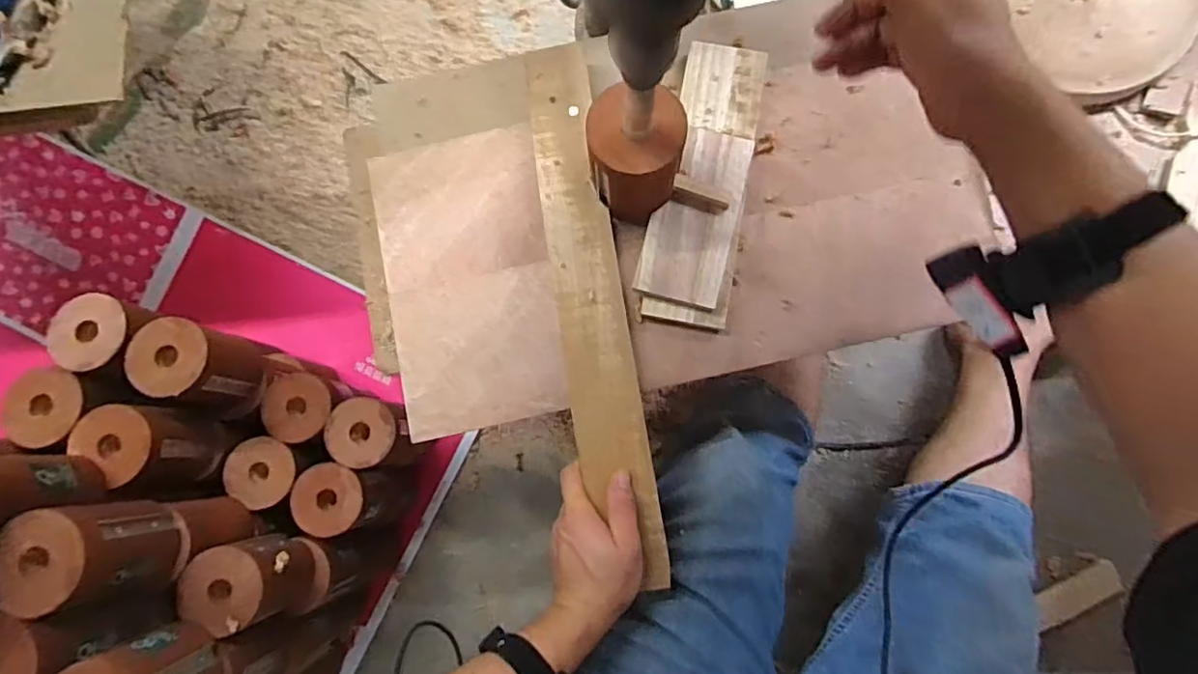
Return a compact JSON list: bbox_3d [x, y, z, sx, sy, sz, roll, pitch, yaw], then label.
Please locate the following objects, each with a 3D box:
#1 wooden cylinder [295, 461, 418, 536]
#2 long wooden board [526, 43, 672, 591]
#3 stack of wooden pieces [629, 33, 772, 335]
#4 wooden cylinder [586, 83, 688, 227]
[{"bbox_3d":[-0.296,0.194,0.737,0.088,0.179,0.079,1,80,0],"label":"wooden cylinder"},{"bbox_3d":[-0.009,-0.033,0.527,0.062,0.011,0.484,-10,81,-1],"label":"long wooden board"},{"bbox_3d":[0.098,-0.148,0.546,0.082,0.026,0.274,10,78,5],"label":"stack of wooden pieces"},{"bbox_3d":[0.030,-0.149,0.501,0.077,0.102,0.079,-1,81,1],"label":"wooden cylinder"}]

